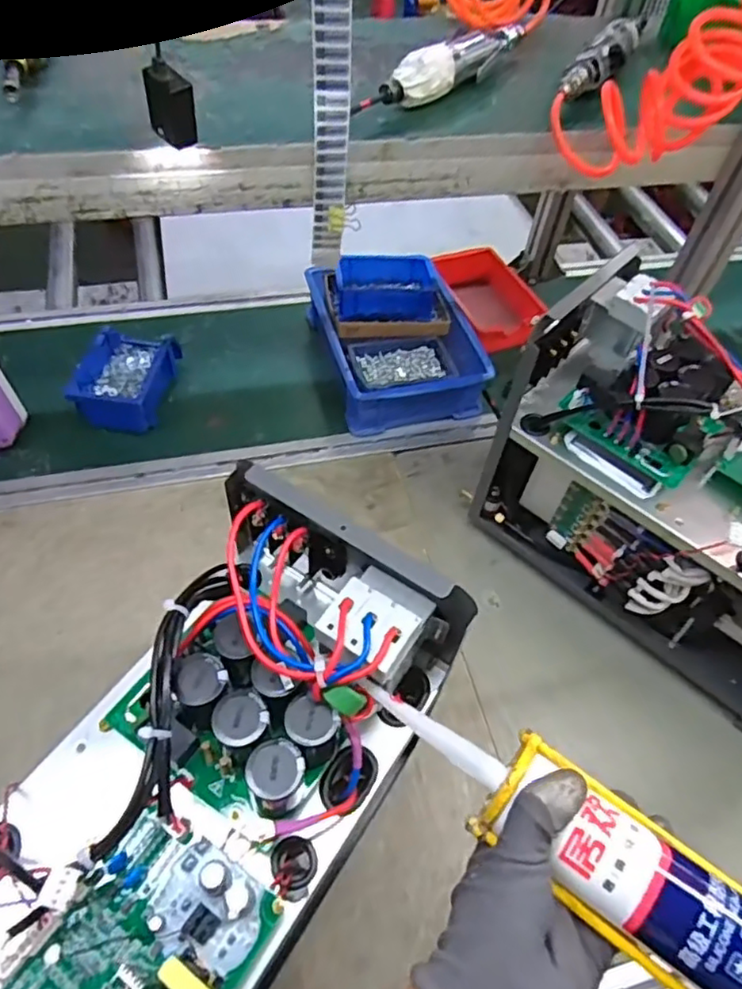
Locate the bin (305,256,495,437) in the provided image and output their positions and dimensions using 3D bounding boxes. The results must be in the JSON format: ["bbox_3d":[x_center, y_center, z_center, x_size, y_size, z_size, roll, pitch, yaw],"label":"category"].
[{"bbox_3d":[0.036,-0.234,0.938,0.210,0.101,0.267,-10,55,-12],"label":"bin"}]

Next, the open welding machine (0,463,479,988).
[{"bbox_3d":[-0.133,0.191,0.349,0.197,0.144,0.427,30,57,17],"label":"open welding machine"}]

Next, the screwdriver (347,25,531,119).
[{"bbox_3d":[0.085,-0.426,0.632,0.046,0.042,0.272,34,58,19],"label":"screwdriver"}]

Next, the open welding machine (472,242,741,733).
[{"bbox_3d":[0.348,0.027,0.649,0.437,0.336,0.189,36,59,20],"label":"open welding machine"}]

